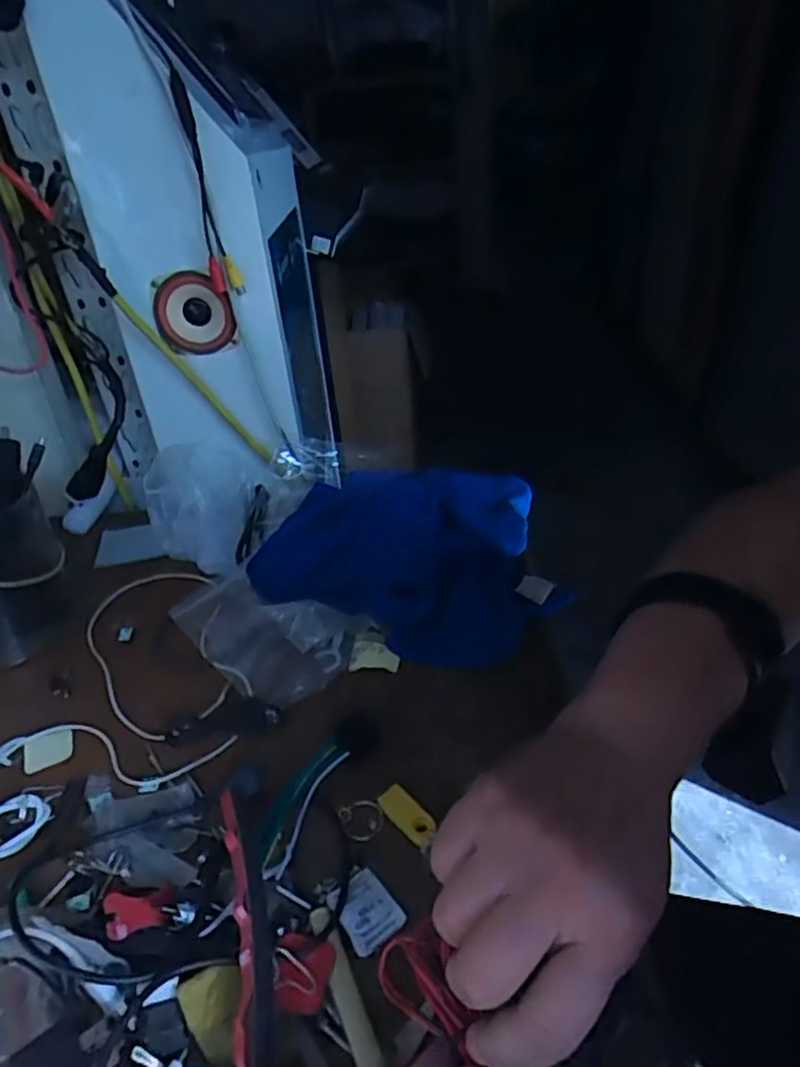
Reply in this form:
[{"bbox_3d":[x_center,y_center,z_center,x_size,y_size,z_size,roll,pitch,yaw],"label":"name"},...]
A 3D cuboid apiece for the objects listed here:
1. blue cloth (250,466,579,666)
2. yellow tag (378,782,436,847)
[{"bbox_3d":[0.019,0.003,0.577,0.244,0.057,0.236,9,36,20],"label":"blue cloth"},{"bbox_3d":[0.005,0.164,0.381,0.017,0.004,0.039,-47,50,-14],"label":"yellow tag"}]

